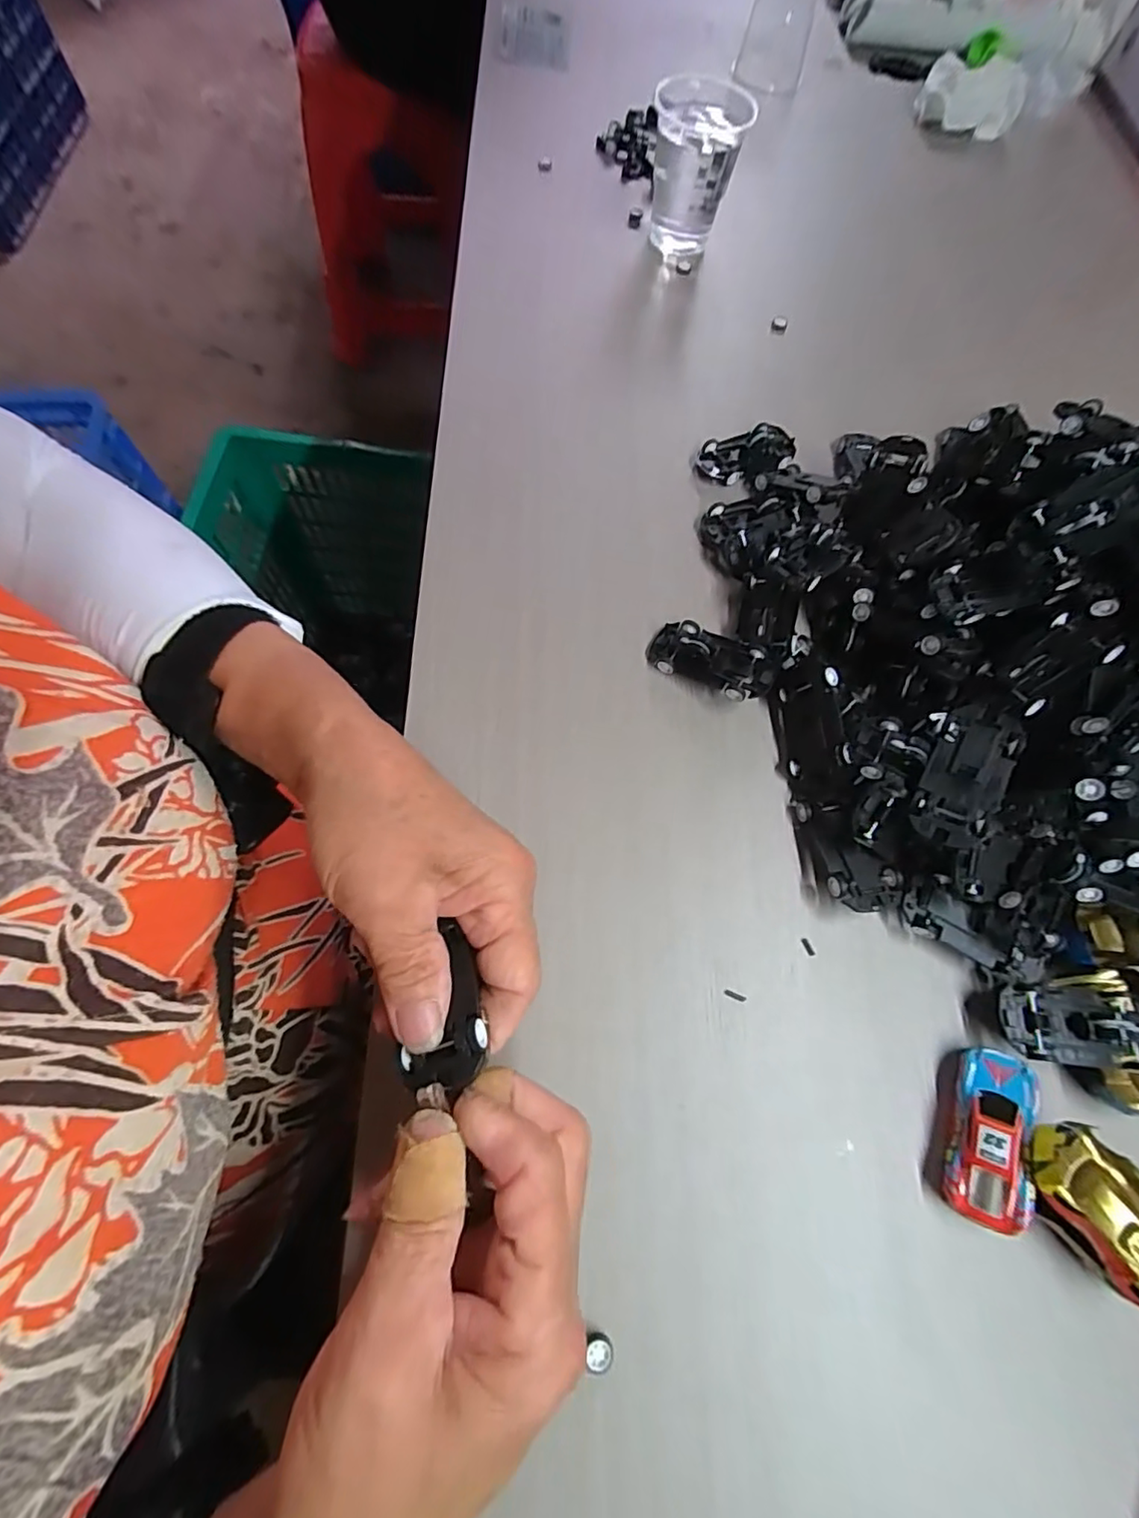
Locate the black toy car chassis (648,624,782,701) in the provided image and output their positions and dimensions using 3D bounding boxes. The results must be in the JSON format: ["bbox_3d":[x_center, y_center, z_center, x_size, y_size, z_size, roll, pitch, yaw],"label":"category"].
[{"bbox_3d":[0.074,-0.051,0.307,0.064,0.016,0.031,30,71,7],"label":"black toy car chassis"}]

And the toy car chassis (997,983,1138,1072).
[{"bbox_3d":[0.216,0.112,0.245,0.063,0.013,0.030,6,70,-2],"label":"toy car chassis"}]

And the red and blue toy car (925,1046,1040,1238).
[{"bbox_3d":[0.168,0.150,0.235,0.028,0.018,0.062,22,70,4],"label":"red and blue toy car"}]

